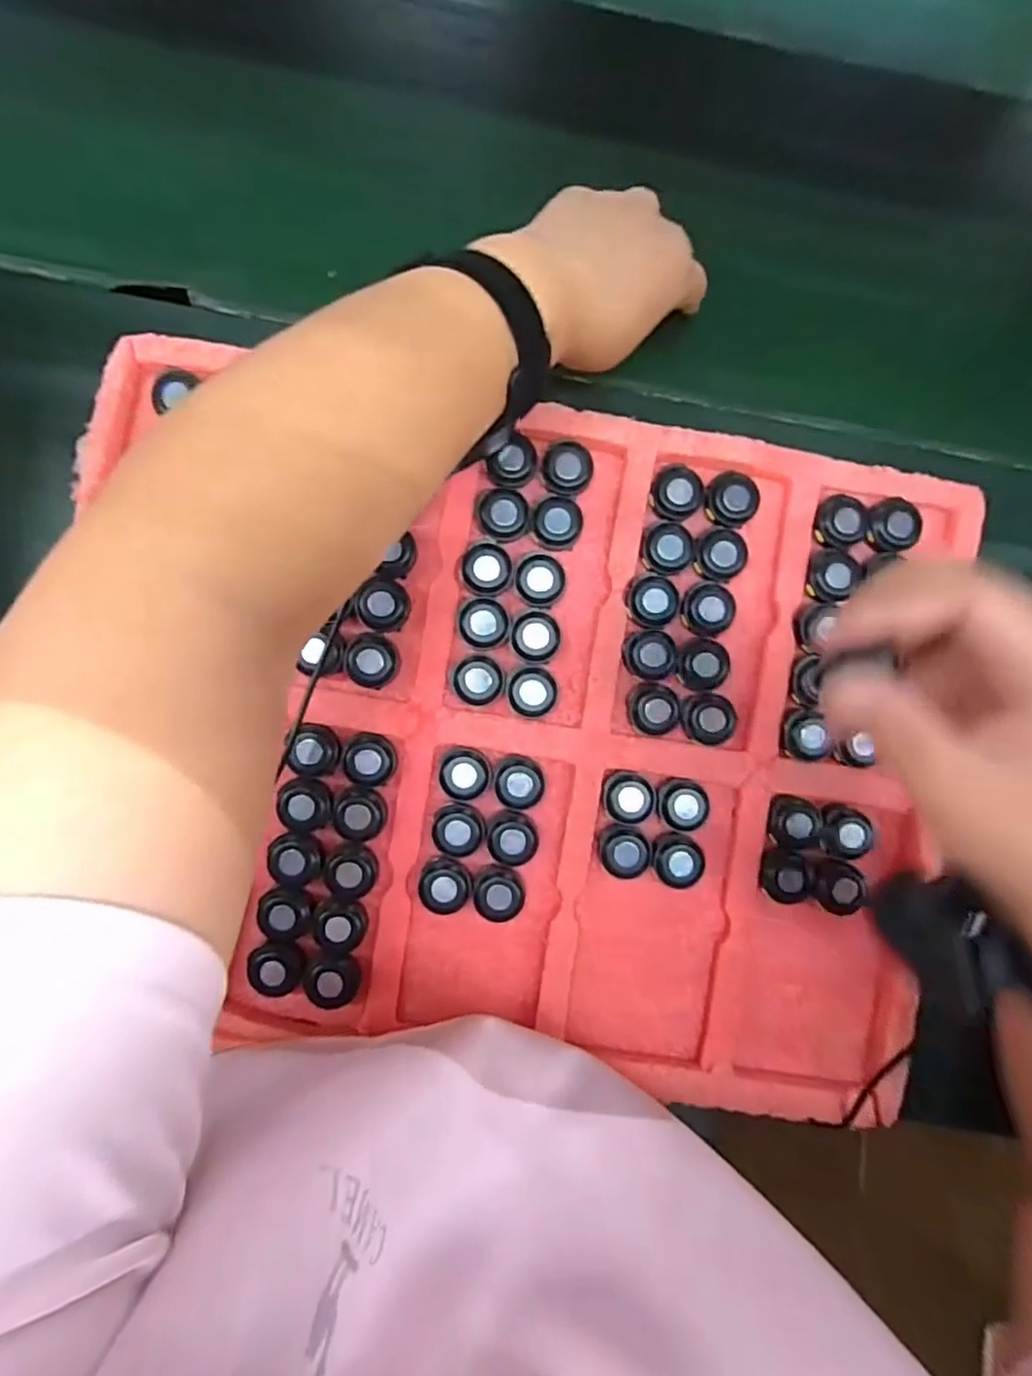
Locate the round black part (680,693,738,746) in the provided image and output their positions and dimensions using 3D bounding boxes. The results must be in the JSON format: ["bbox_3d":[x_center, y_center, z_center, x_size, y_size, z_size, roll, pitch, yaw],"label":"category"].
[{"bbox_3d":[0.108,0.018,0.353,0.027,0.011,0.029,0,91,0],"label":"round black part"}]

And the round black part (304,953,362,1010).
[{"bbox_3d":[-0.101,0.162,0.349,0.027,0.011,0.028,-1,91,0],"label":"round black part"}]

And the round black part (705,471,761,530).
[{"bbox_3d":[0.124,-0.108,0.356,0.031,0.008,0.029,-33,91,1],"label":"round black part"}]

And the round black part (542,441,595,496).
[{"bbox_3d":[0.029,-0.123,0.355,0.028,0.007,0.030,0,91,0],"label":"round black part"}]

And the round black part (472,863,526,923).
[{"bbox_3d":[-0.009,0.116,0.356,0.028,0.013,0.028,0,91,0],"label":"round black part"}]

